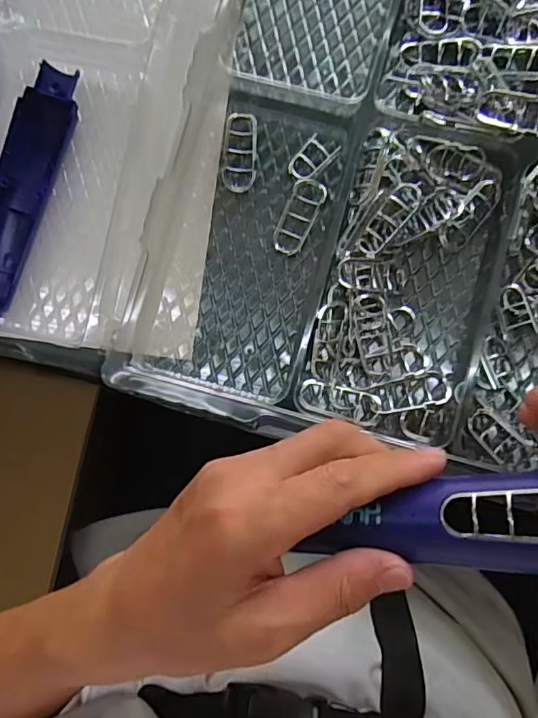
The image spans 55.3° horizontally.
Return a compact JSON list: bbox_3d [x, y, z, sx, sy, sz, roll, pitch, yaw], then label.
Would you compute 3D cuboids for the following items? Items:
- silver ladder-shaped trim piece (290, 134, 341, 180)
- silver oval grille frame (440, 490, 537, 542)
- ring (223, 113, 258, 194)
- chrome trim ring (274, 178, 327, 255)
[{"bbox_3d":[0.029,-0.136,0.345,0.021,0.007,0.037,43,88,4],"label":"silver ladder-shaped trim piece"},{"bbox_3d":[0.092,0.059,0.193,0.051,0.009,0.018,-12,85,28],"label":"silver oval grille frame"},{"bbox_3d":[-0.019,-0.139,0.346,0.022,0.010,0.056,3,86,2],"label":"ring"},{"bbox_3d":[0.020,-0.095,0.342,0.022,0.010,0.053,22,87,3],"label":"chrome trim ring"}]

